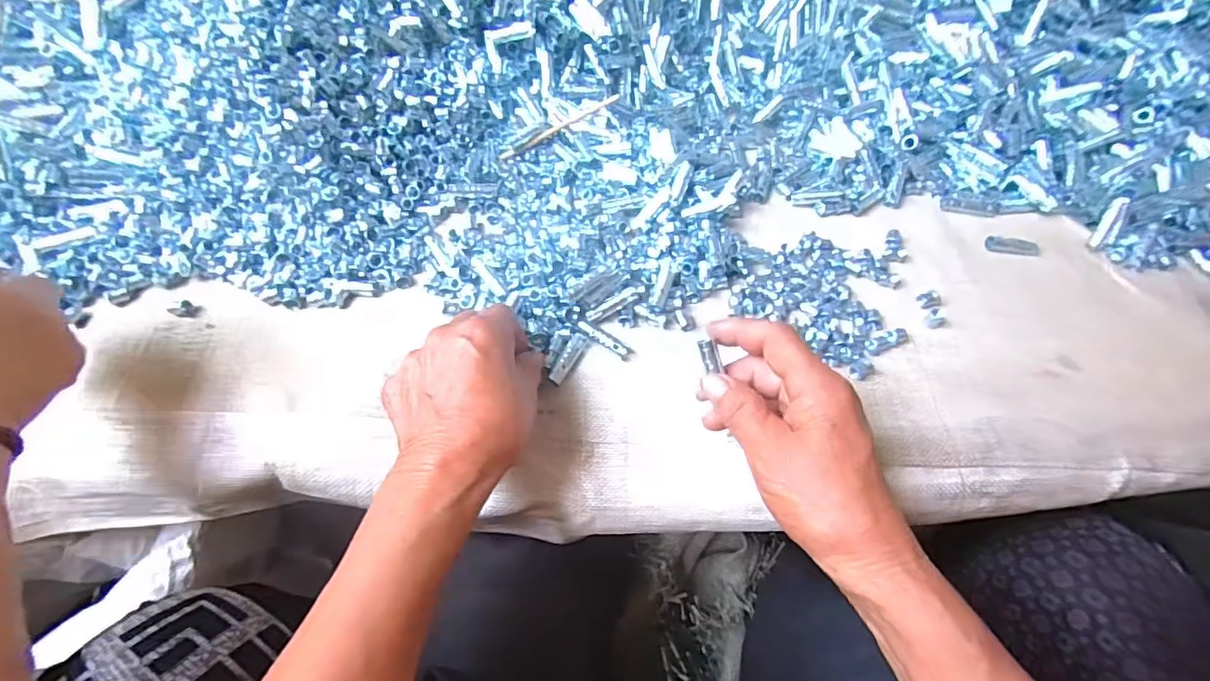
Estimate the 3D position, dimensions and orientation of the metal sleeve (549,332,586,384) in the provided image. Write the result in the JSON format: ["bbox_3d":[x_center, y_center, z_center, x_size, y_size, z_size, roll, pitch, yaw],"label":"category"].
[{"bbox_3d":[-0.026,0.011,0.360,0.011,0.005,0.039,23,62,10],"label":"metal sleeve"}]

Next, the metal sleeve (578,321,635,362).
[{"bbox_3d":[0.001,0.000,0.366,0.044,0.007,0.011,31,64,14],"label":"metal sleeve"}]

